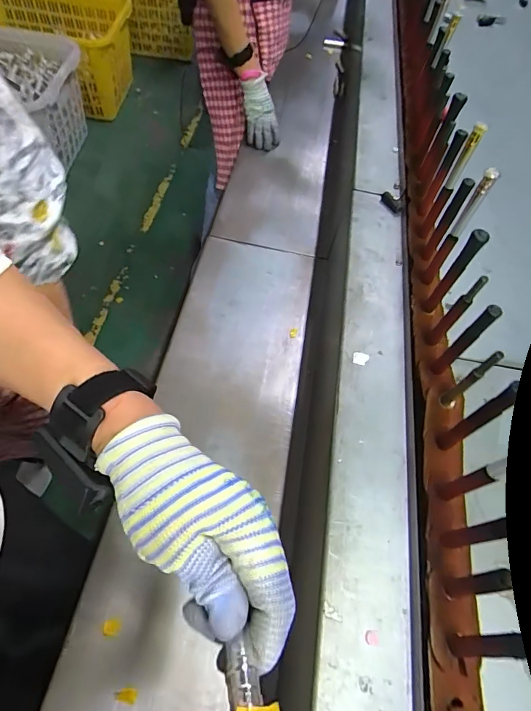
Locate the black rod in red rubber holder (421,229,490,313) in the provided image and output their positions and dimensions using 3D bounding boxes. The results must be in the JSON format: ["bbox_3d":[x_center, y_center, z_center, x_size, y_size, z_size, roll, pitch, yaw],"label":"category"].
[{"bbox_3d":[0.243,-0.103,0.537,0.020,0.156,0.020,35,68,15],"label":"black rod in red rubber holder"}]

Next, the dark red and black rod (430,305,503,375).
[{"bbox_3d":[0.226,-0.011,0.477,0.019,0.143,0.015,-31,68,-15],"label":"dark red and black rod"}]

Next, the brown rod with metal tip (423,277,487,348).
[{"bbox_3d":[0.233,-0.048,0.512,0.021,0.137,0.016,-41,71,-19],"label":"brown rod with metal tip"}]

